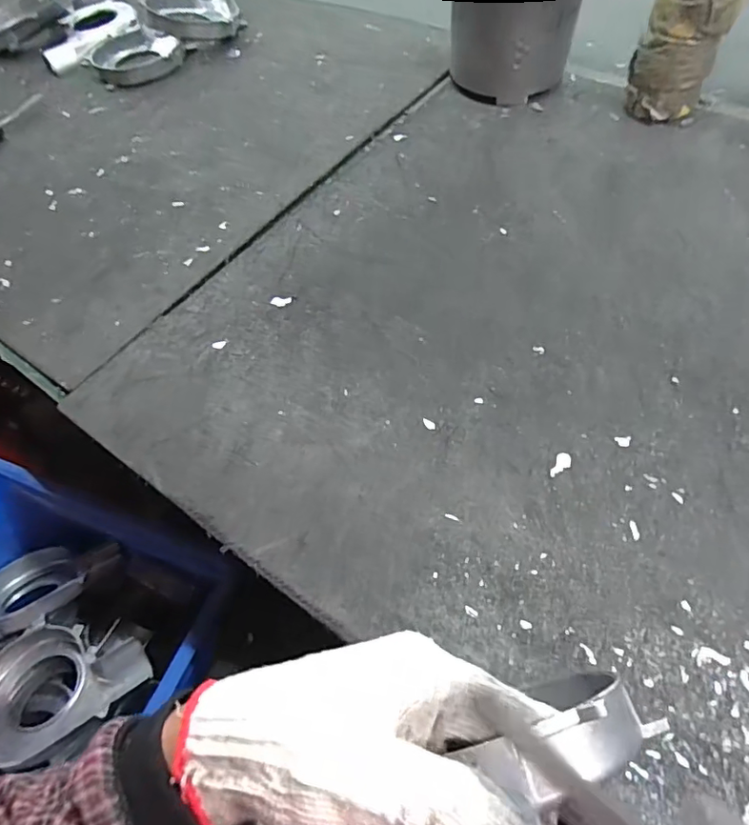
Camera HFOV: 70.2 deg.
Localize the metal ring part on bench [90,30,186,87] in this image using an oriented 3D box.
[{"bbox_3d":[-0.393,-0.593,0.889,0.141,0.022,0.158,-24,59,-11],"label":"metal ring part on bench"}]

